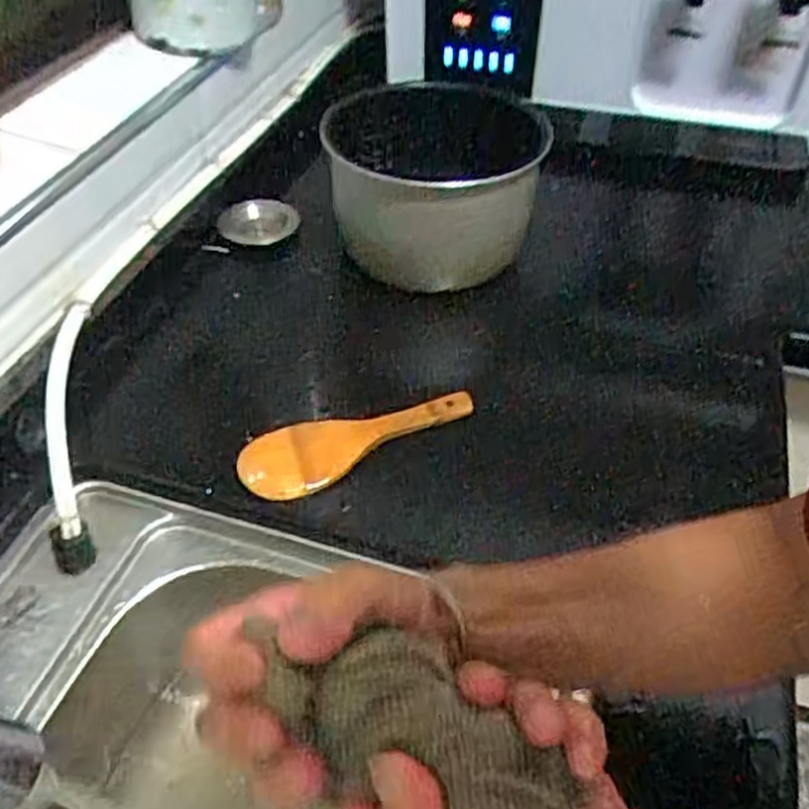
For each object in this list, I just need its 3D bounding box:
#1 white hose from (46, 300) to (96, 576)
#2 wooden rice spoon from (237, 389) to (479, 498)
[{"bbox_3d":[-0.273,0.020,0.632,0.034,0.026,0.235,-9,62,-9],"label":"white hose"},{"bbox_3d":[-0.036,0.025,0.642,0.200,0.016,0.060,-20,66,-20],"label":"wooden rice spoon"}]

